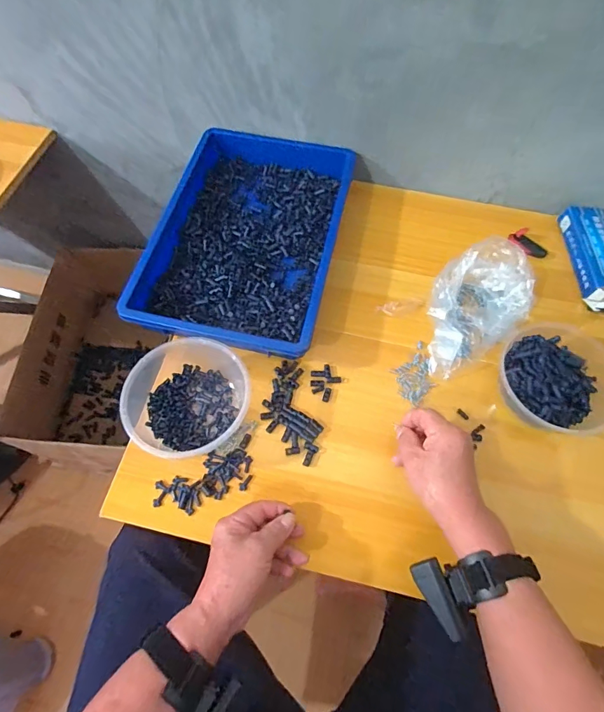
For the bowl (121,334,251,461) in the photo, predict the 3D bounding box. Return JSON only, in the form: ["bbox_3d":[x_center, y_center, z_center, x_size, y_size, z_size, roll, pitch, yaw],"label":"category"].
[{"bbox_3d":[-0.138,0.047,0.502,0.143,0.062,0.155,-25,67,-13],"label":"bowl"}]

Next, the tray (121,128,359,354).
[{"bbox_3d":[-0.075,-0.186,0.615,0.253,0.054,0.385,12,64,4],"label":"tray"}]

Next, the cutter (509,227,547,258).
[{"bbox_3d":[0.341,-0.169,0.627,0.024,0.018,0.057,-33,69,-16],"label":"cutter"}]

